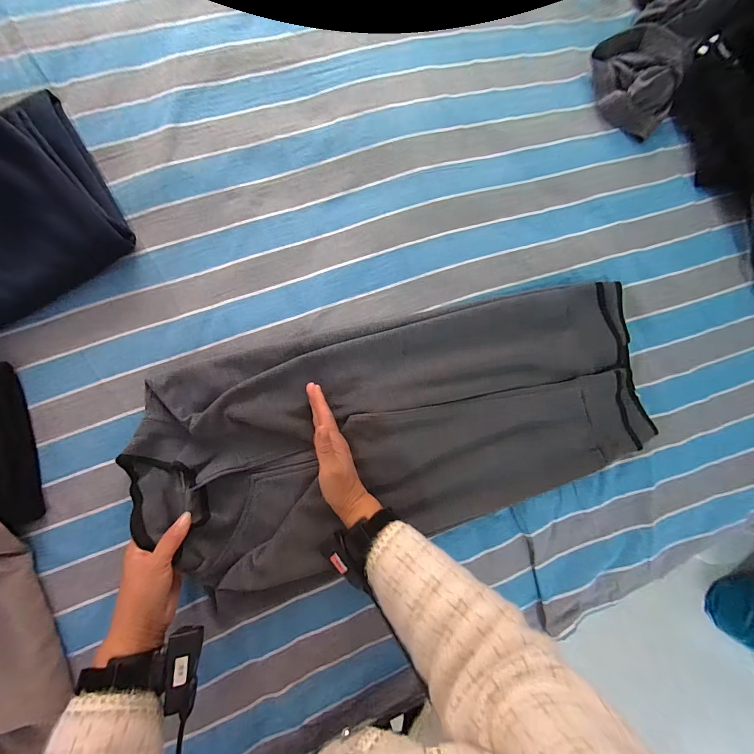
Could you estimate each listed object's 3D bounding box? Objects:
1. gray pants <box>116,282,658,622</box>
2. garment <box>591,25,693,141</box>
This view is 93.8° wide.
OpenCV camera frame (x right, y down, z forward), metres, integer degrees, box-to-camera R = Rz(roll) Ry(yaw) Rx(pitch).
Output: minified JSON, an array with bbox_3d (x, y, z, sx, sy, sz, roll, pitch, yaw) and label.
[{"bbox_3d":[0.045,0.077,0.499,0.731,0.056,0.326,-15,88,-8],"label":"gray pants"},{"bbox_3d":[0.442,-0.508,0.590,0.158,0.038,0.170,1,86,-7],"label":"garment"}]

